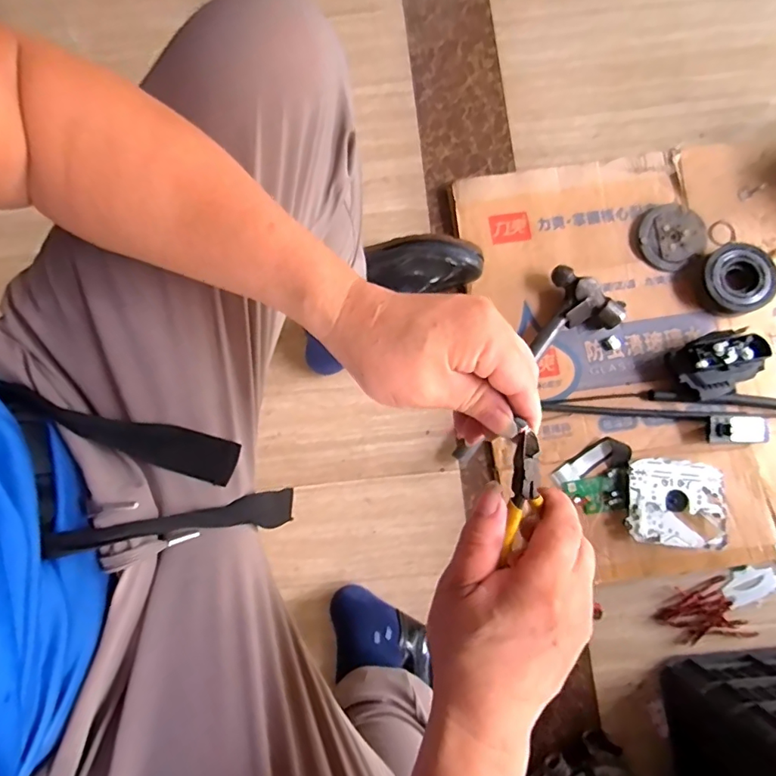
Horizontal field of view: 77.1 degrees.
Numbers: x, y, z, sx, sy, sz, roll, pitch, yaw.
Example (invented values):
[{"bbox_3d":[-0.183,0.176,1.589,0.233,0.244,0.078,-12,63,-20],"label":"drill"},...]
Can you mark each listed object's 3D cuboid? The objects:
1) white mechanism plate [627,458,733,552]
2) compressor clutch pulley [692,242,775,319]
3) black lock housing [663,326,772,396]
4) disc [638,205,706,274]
[{"bbox_3d":[0.396,0.158,0.673,0.123,0.029,0.116,5,79,2],"label":"white mechanism plate"},{"bbox_3d":[0.520,-0.161,0.727,0.106,0.038,0.102,-30,79,-5],"label":"compressor clutch pulley"},{"bbox_3d":[0.462,-0.033,0.693,0.112,0.064,0.085,-28,79,-4],"label":"black lock housing"},{"bbox_3d":[0.436,-0.235,0.754,0.099,0.016,0.097,0,78,1],"label":"disc"}]

